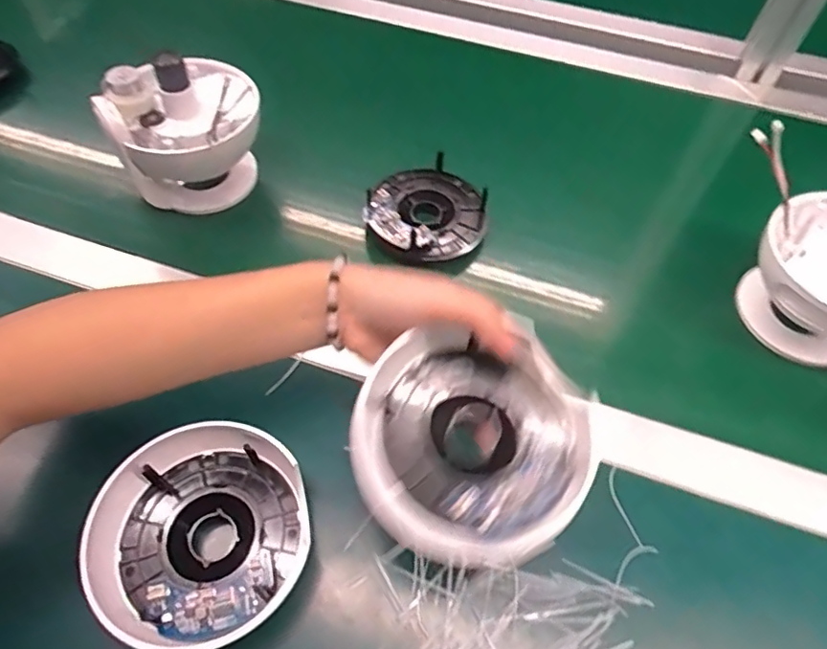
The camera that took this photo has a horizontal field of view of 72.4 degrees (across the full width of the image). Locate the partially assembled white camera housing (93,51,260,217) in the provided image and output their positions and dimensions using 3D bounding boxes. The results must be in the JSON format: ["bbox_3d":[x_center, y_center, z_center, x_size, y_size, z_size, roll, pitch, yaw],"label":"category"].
[{"bbox_3d":[-0.179,-0.148,0.455,0.103,0.106,0.095,1,56,-1],"label":"partially assembled white camera housing"}]

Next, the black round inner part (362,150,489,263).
[{"bbox_3d":[0.011,-0.098,0.474,0.101,0.025,0.095,1,56,-1],"label":"black round inner part"}]

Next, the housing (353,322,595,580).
[{"bbox_3d":[0.029,0.062,0.288,0.116,0.042,0.111,1,56,-1],"label":"housing"}]

